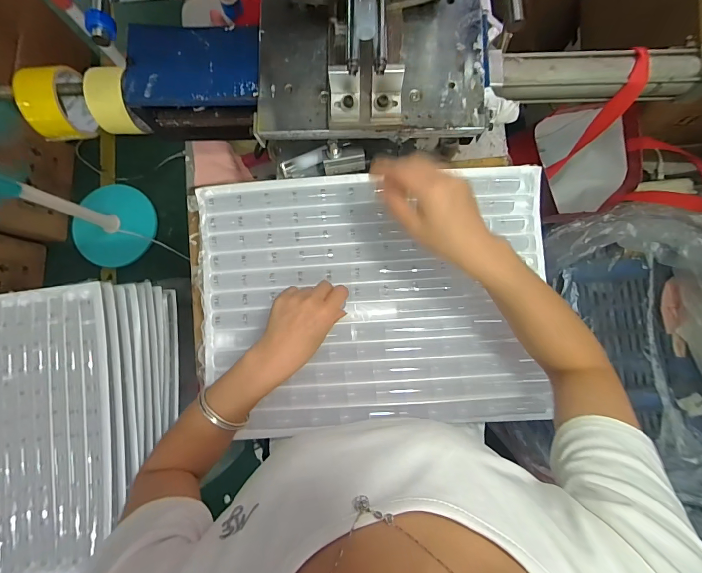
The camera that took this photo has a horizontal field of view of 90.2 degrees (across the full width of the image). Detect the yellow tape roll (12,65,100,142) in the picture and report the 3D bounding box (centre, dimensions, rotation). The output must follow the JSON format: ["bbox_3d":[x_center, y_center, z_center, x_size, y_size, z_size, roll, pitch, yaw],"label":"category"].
[{"bbox_3d":[-0.400,-0.248,0.487,0.055,0.093,0.091,1,84,2],"label":"yellow tape roll"}]

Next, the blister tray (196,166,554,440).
[{"bbox_3d":[0.029,0.017,0.463,0.455,0.028,0.327,-4,84,2],"label":"blister tray"}]

